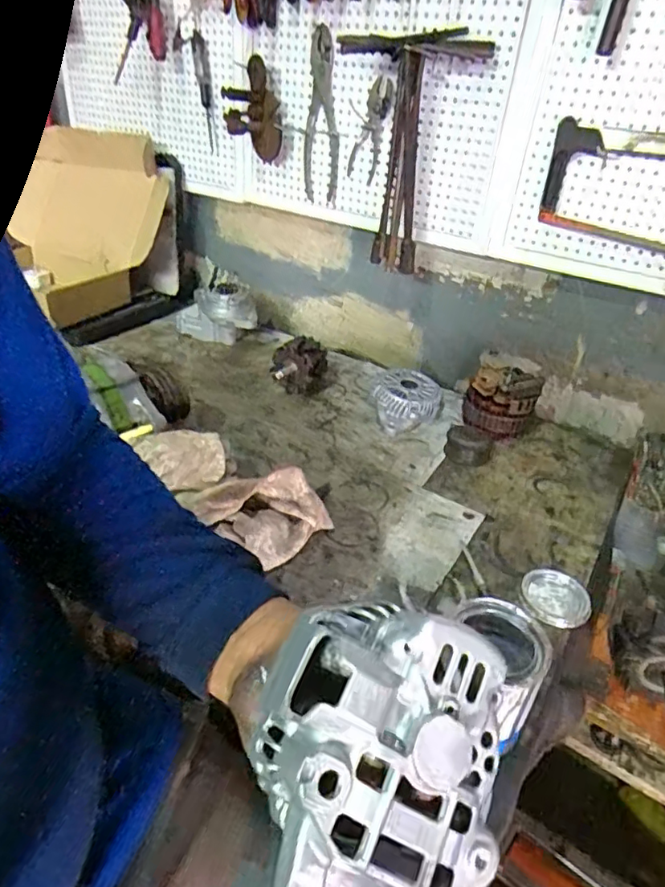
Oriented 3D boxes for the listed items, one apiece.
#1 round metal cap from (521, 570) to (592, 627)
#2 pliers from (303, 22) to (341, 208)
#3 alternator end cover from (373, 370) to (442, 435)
[{"bbox_3d":[0.252,0.173,0.622,0.072,0.012,0.074,3,35,-2],"label":"round metal cap"},{"bbox_3d":[-0.016,-0.540,0.924,0.074,0.253,0.014,23,38,24],"label":"pliers"},{"bbox_3d":[0.125,-0.075,0.929,0.116,0.042,0.158,14,36,13],"label":"alternator end cover"}]

